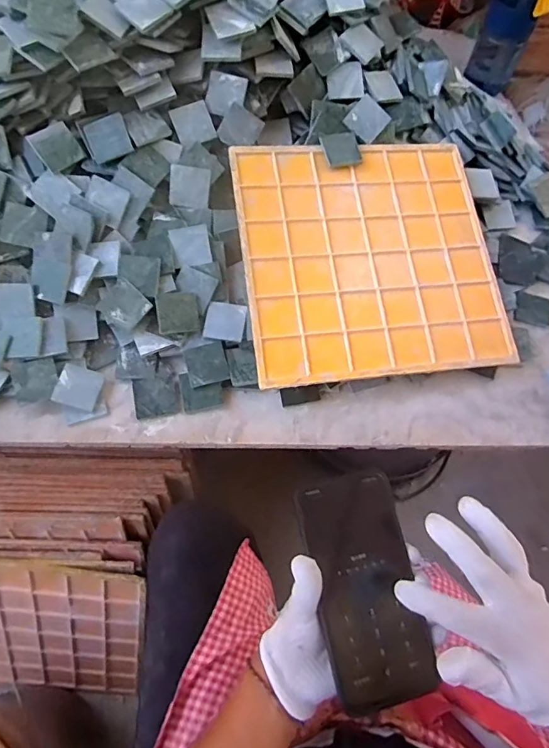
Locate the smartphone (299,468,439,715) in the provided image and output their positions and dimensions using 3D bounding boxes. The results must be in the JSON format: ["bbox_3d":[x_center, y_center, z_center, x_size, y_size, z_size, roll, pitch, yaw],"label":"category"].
[{"bbox_3d":[0.071,0.162,0.358,0.076,0.004,0.161,-9,75,-7],"label":"smartphone"}]

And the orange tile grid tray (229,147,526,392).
[{"bbox_3d":[0.120,-0.152,0.588,0.314,0.007,0.314,-6,75,-7],"label":"orange tile grid tray"}]

